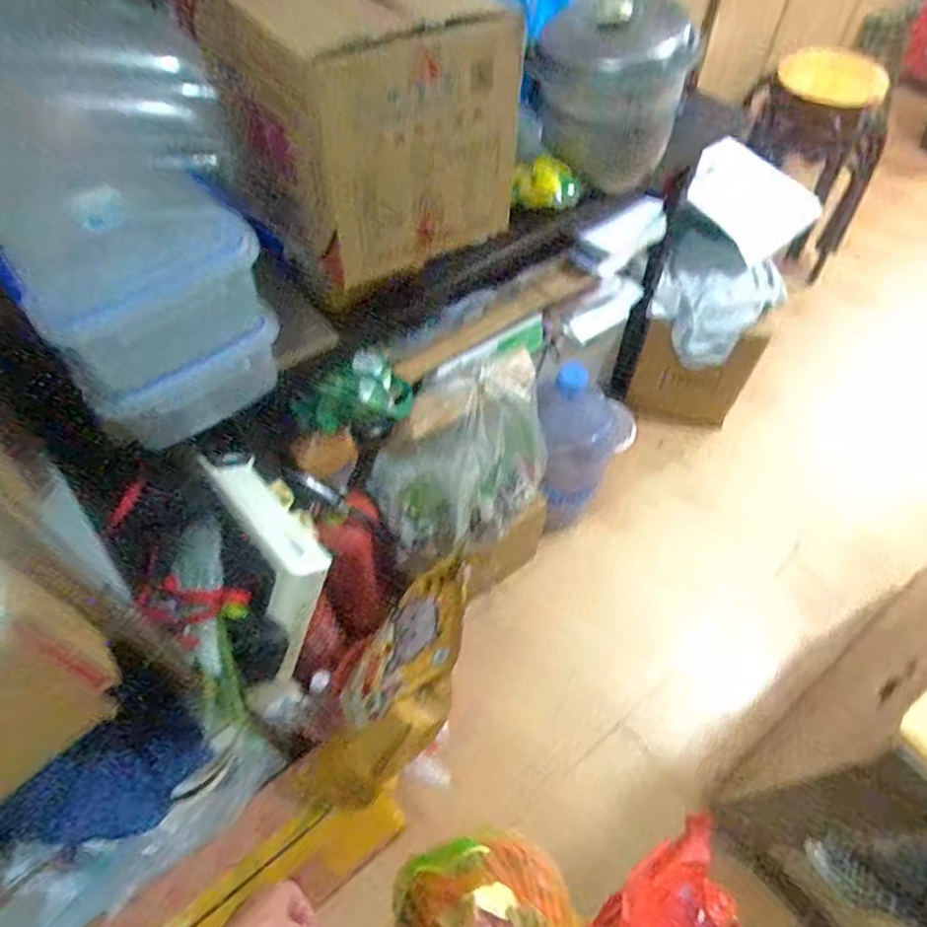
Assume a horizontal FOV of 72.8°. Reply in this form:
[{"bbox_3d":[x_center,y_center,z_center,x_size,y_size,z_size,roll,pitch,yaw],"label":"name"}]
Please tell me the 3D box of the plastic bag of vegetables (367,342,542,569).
[{"bbox_3d":[0.008,0.005,1.095,0.343,0.286,0.173,-32,61,-16],"label":"plastic bag of vegetables"}]

